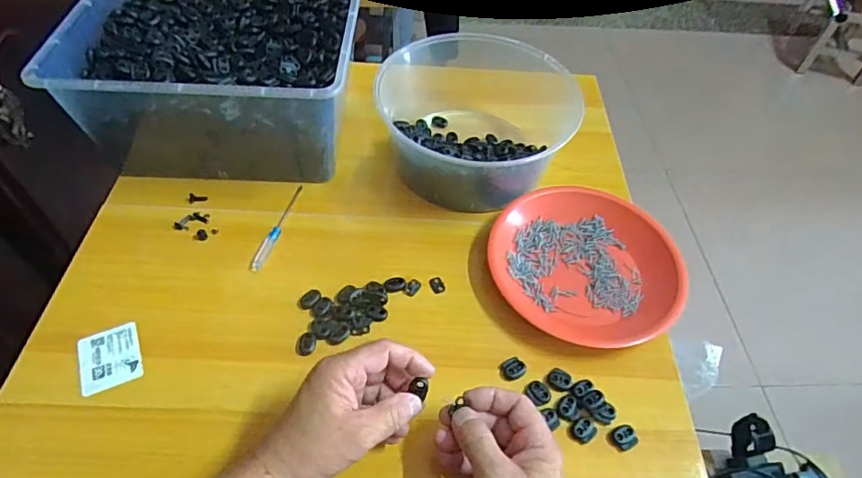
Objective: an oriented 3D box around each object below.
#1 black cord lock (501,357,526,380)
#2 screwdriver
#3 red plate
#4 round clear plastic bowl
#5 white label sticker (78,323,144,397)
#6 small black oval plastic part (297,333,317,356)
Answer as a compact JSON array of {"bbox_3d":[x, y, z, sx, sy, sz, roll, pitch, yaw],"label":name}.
[{"bbox_3d":[0.075,0.118,0.480,0.021,0.006,0.020,-24,57,-21],"label":"black cord lock"},{"bbox_3d":[-0.163,-0.014,0.569,0.015,0.011,0.122,15,52,8],"label":"screwdriver"},{"bbox_3d":[0.156,0.024,0.541,0.189,0.032,0.170,10,52,3],"label":"red plate"},{"bbox_3d":[0.048,-0.137,0.605,0.198,0.101,0.196,2,52,-3],"label":"round clear plastic bowl"},{"bbox_3d":[-0.287,0.107,0.471,0.048,0.004,0.057,-15,58,-21],"label":"white label sticker"},{"bbox_3d":[-0.115,0.097,0.485,0.019,0.007,0.022,5,52,0],"label":"small black oval plastic part"}]

